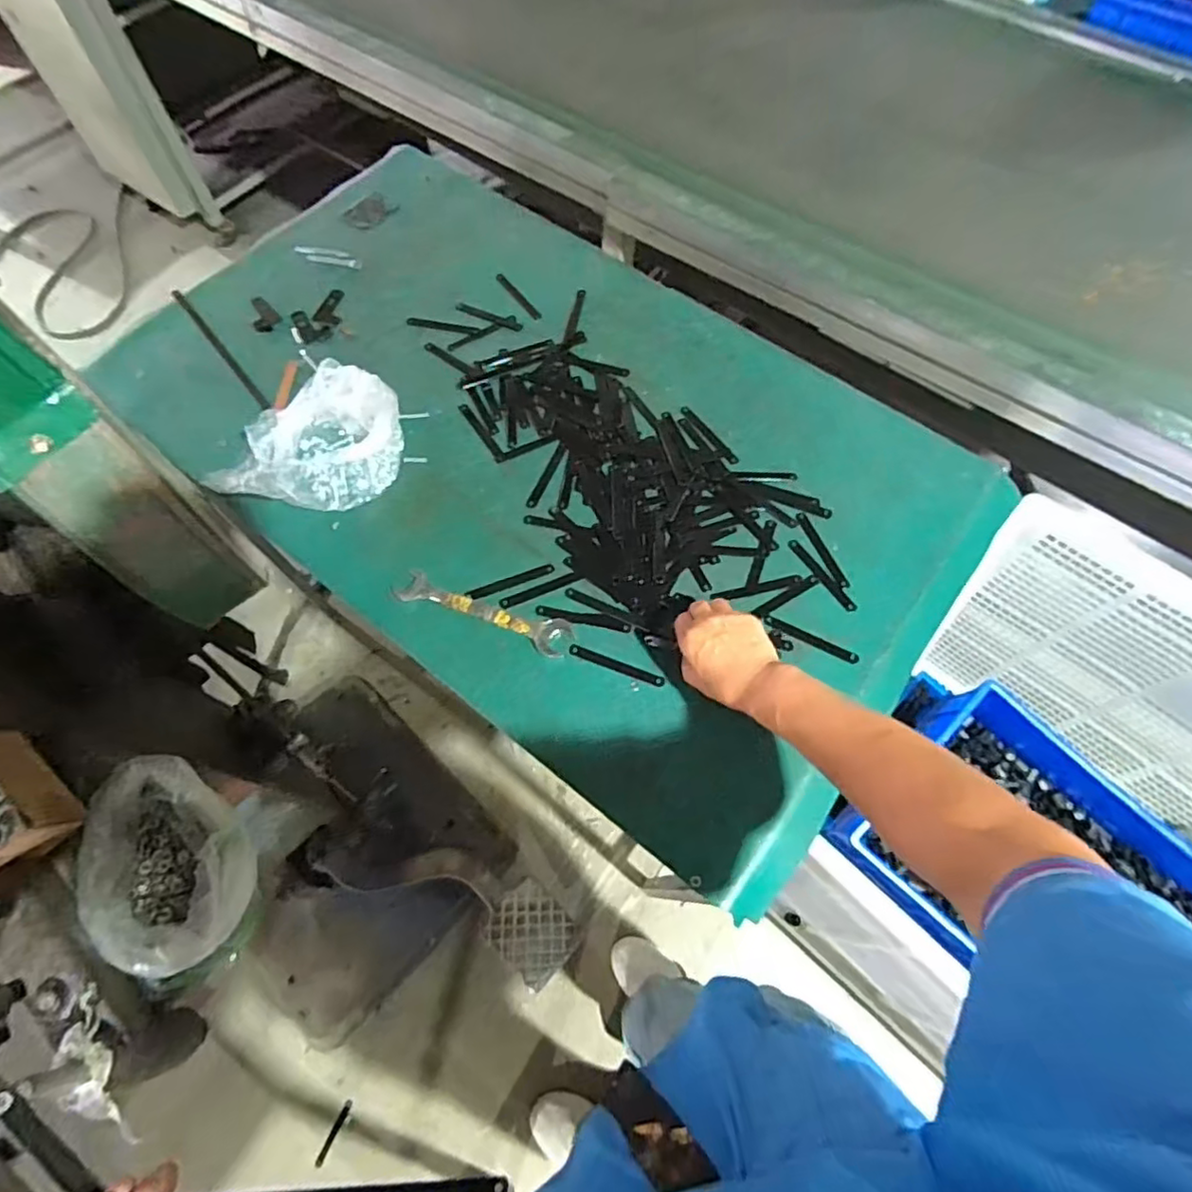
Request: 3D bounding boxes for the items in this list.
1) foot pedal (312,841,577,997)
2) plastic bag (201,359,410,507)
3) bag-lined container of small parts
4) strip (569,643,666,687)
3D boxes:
[{"bbox_3d":[-0.262,0.532,1.128,0.489,0.067,0.155,23,67,-5],"label":"foot pedal"},{"bbox_3d":[-0.317,-0.180,0.733,0.178,0.064,0.178,-6,66,-3],"label":"plastic bag"},{"bbox_3d":[-0.330,0.205,0.502,0.099,0.073,0.160,-38,71,-16],"label":"bag-lined container of small parts"},{"bbox_3d":[0.021,0.070,0.657,0.101,0.004,0.011,20,67,11],"label":"strip"}]

